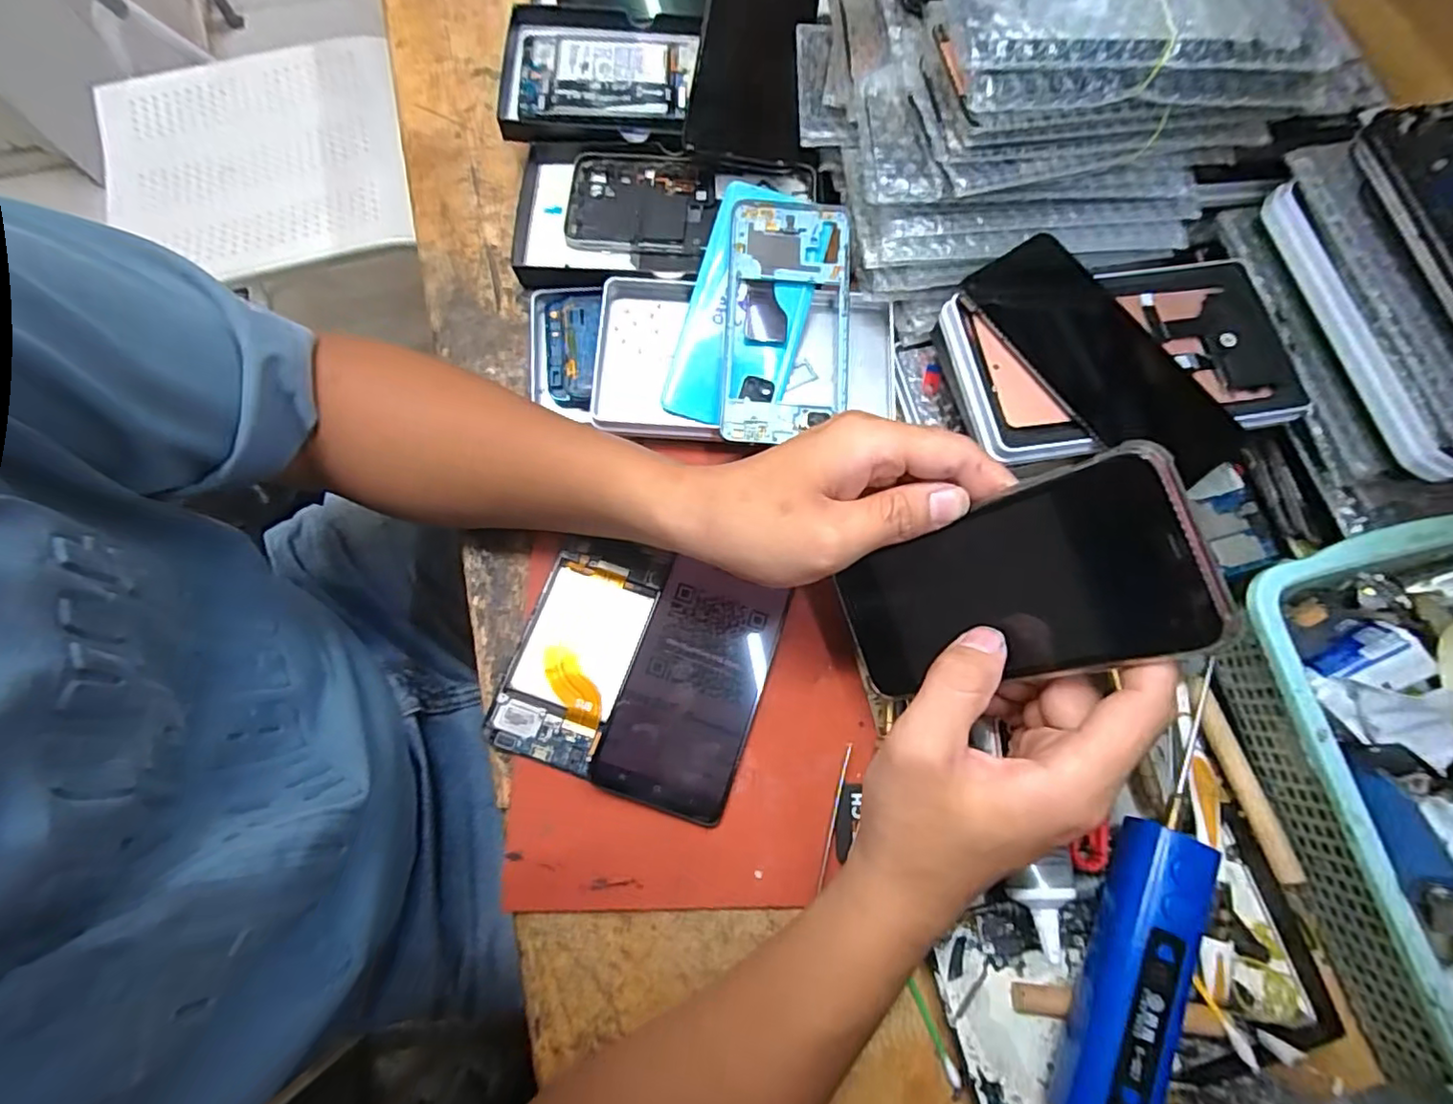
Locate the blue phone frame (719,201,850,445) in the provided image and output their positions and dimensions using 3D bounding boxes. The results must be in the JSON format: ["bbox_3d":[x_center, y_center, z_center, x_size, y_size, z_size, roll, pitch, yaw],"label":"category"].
[{"bbox_3d":[0.037,-0.138,0.372,0.074,0.010,0.156,3,81,-1],"label":"blue phone frame"}]

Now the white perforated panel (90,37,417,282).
[{"bbox_3d":[-0.595,-0.505,0.789,0.348,0.026,0.309,-13,82,-6],"label":"white perforated panel"}]

